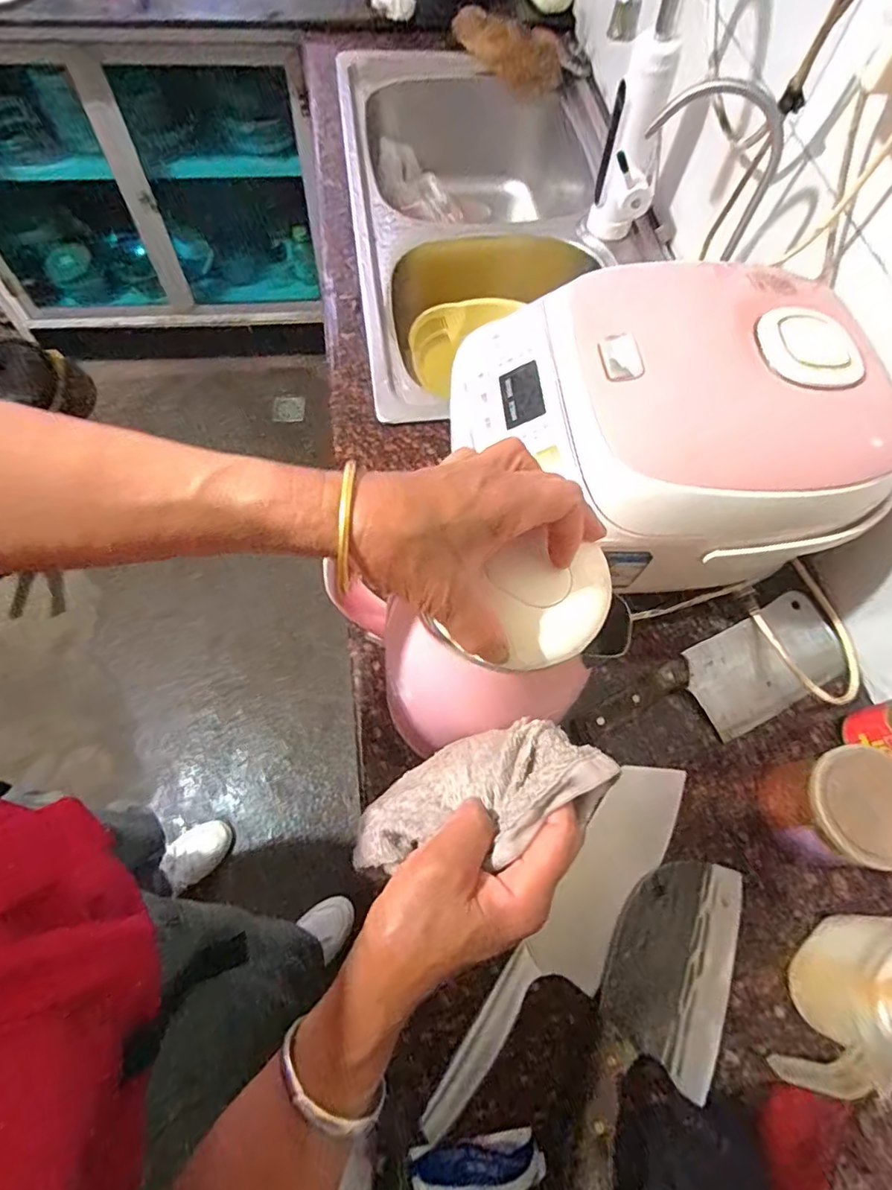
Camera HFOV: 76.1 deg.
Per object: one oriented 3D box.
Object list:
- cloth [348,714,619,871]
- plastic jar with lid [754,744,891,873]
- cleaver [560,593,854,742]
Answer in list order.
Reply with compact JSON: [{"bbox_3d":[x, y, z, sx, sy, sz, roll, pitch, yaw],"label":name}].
[{"bbox_3d":[0.018,0.102,0.294,0.132,0.045,0.059,-24,64,25],"label":"cloth"},{"bbox_3d":[0.313,0.173,0.459,0.082,0.087,0.084,1,66,-2],"label":"plastic jar with lid"},{"bbox_3d":[0.254,0.088,0.530,0.289,0.022,0.087,-26,70,-14],"label":"cleaver"}]

